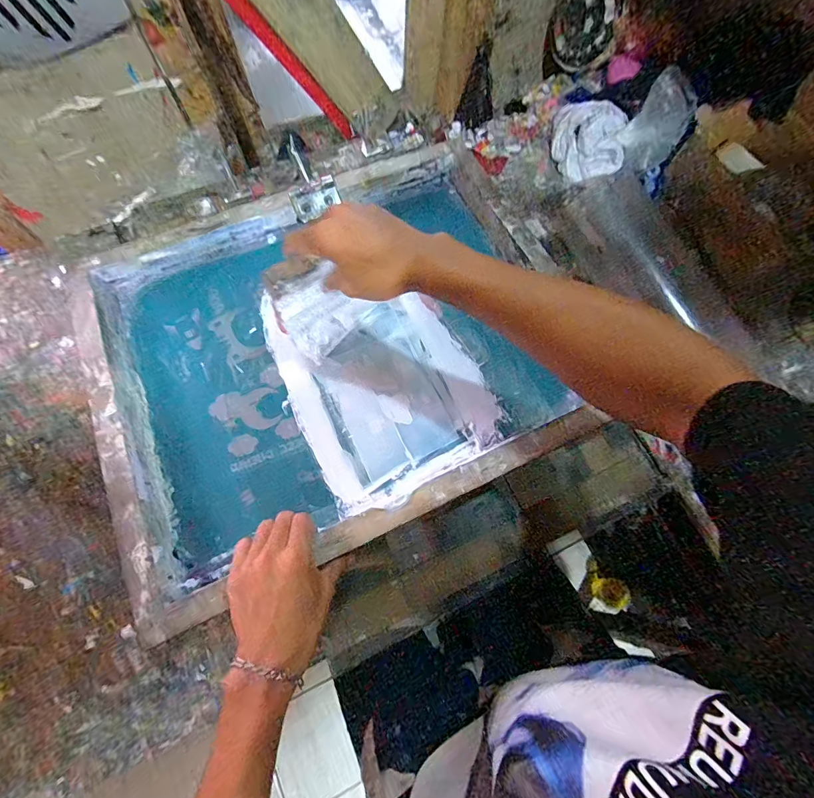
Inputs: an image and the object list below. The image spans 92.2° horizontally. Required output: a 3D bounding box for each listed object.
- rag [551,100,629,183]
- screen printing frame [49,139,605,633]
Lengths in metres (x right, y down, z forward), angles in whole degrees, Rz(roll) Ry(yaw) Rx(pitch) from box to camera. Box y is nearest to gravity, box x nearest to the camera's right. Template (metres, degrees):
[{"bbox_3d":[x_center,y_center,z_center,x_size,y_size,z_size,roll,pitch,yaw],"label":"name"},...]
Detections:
[{"bbox_3d":[0.272,-0.395,0.591,0.089,0.067,0.120,3,73,-1],"label":"rag"},{"bbox_3d":[-0.078,-0.070,0.467,0.521,0.059,0.430,-24,75,-9],"label":"screen printing frame"}]

